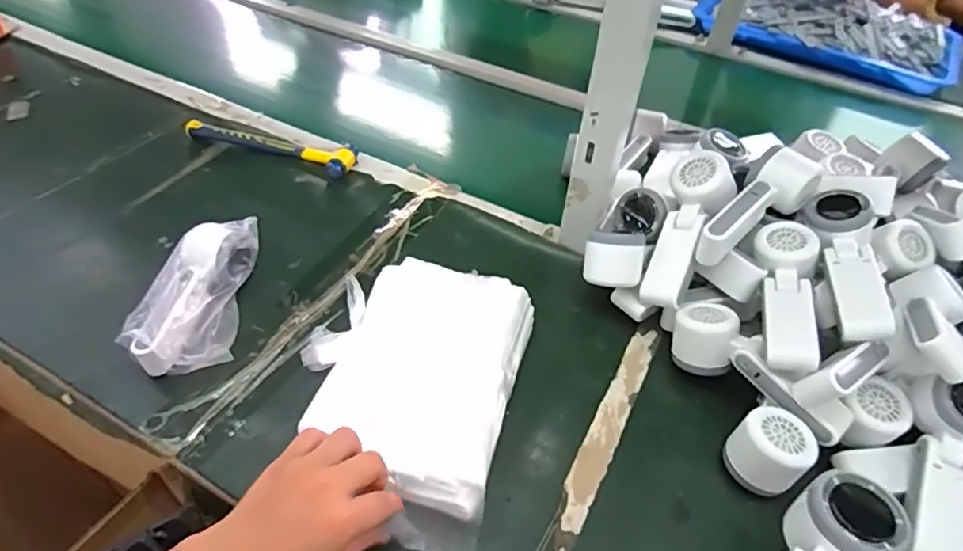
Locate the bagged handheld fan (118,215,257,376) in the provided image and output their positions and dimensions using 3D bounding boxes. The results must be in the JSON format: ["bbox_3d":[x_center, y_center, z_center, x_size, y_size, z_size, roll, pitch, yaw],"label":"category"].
[{"bbox_3d":[-0.281,0.018,0.576,0.085,0.062,0.171,1,46,-3],"label":"bagged handheld fan"}]

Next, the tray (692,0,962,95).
[{"bbox_3d":[0.687,-0.493,1.139,0.469,0.084,0.297,29,51,22],"label":"tray"}]

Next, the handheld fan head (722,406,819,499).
[{"bbox_3d":[0.241,0.151,0.484,0.055,0.059,0.057,2,46,-2],"label":"handheld fan head"}]

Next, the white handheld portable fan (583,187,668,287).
[{"bbox_3d":[0.151,-0.040,0.600,0.061,0.052,0.114,20,50,16],"label":"white handheld portable fan"}]

